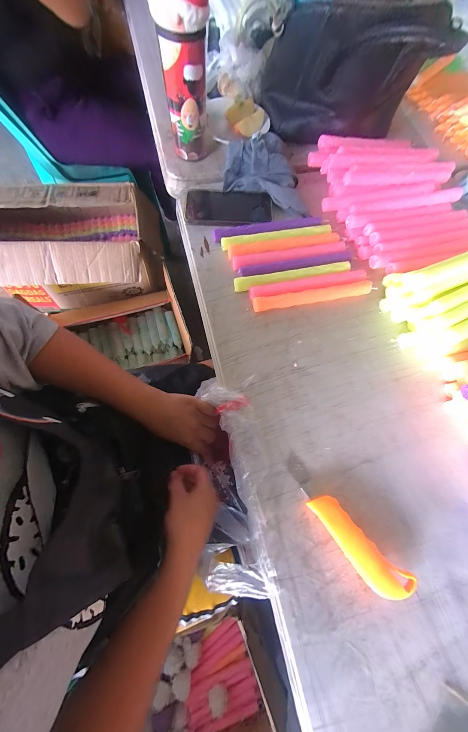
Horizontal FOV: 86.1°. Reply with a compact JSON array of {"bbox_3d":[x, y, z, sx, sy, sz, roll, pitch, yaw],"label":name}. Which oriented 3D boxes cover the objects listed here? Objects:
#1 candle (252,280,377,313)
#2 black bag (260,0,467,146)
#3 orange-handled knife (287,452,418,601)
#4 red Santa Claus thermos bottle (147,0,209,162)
[{"bbox_3d":[0.128,-0.113,0.407,0.198,0.021,0.019,-11,72,-6],"label":"candle"},{"bbox_3d":[0.217,-0.538,0.461,0.245,0.198,0.222,-28,74,-11],"label":"black bag"},{"bbox_3d":[0.126,0.189,0.298,0.041,0.027,0.177,-40,77,-15],"label":"orange-handled knife"},{"bbox_3d":[-0.077,-0.477,0.405,0.074,0.229,0.092,-4,71,-4],"label":"red Santa Claus thermos bottle"}]

